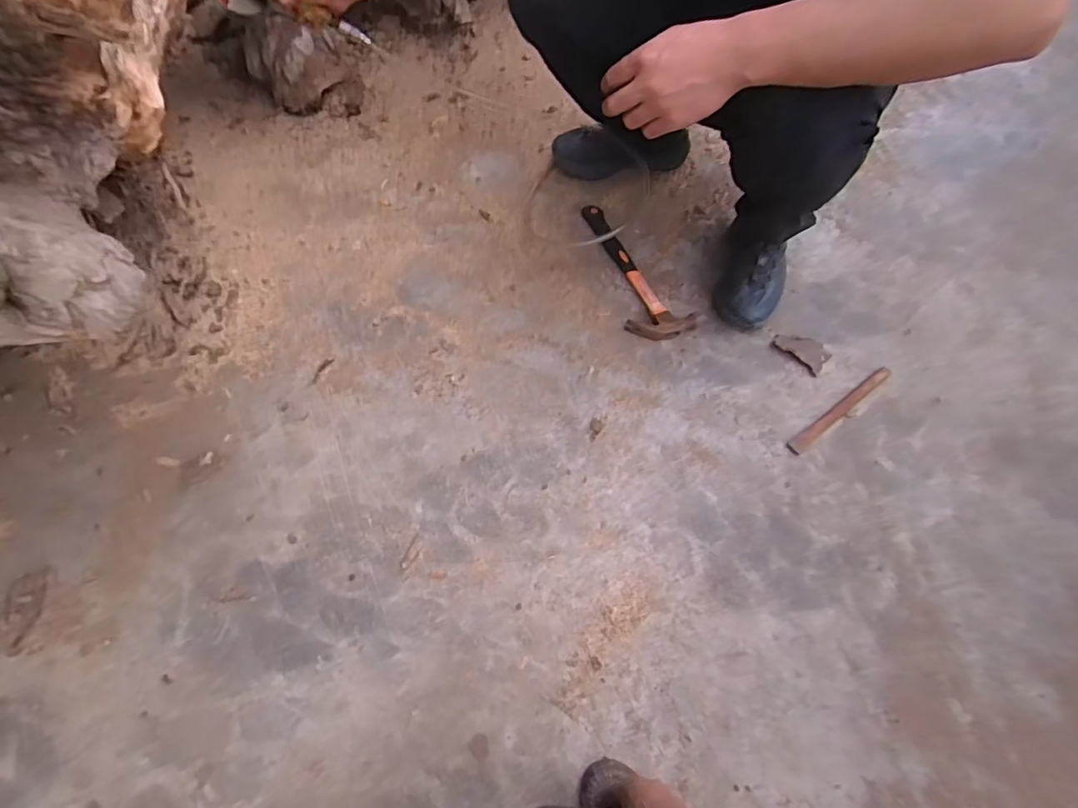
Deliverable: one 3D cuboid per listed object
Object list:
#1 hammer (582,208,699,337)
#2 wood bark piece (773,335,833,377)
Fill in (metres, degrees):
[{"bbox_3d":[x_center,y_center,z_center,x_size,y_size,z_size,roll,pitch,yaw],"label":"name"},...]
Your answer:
[{"bbox_3d":[0.167,-0.256,1.004,0.123,0.026,0.332,-19,67,-12],"label":"hammer"},{"bbox_3d":[0.463,-0.097,0.944,0.093,0.026,0.047,40,68,15],"label":"wood bark piece"}]

